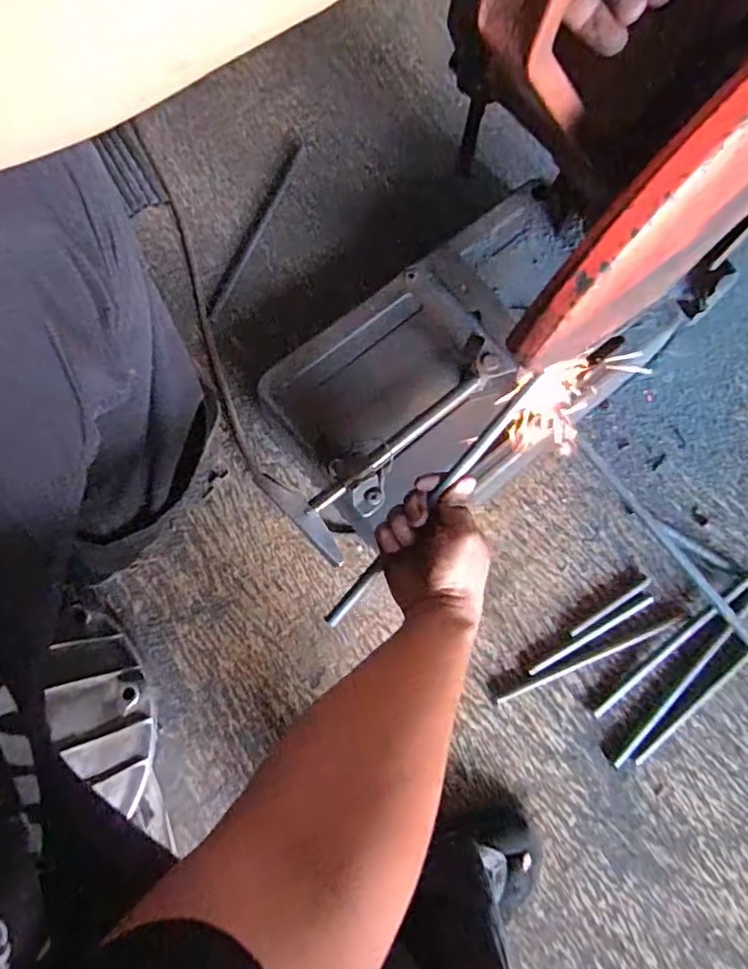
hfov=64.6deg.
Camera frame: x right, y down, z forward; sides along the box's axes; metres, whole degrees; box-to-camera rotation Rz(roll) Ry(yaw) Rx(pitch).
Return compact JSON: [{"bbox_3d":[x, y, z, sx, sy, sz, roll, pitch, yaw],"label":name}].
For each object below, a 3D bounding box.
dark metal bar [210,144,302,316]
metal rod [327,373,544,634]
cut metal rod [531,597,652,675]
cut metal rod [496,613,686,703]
[{"bbox_3d":[-0.153,-0.334,0.773,0.015,0.006,0.279,23,78,4],"label":"dark metal bar"},{"bbox_3d":[0.043,0.020,0.483,0.011,0.009,0.266,41,103,8],"label":"metal rod"},{"bbox_3d":[0.243,0.168,0.659,0.163,0.010,0.009,-29,79,-7],"label":"cut metal rod"},{"bbox_3d":[0.242,0.194,0.655,0.228,0.011,0.009,-22,79,-5],"label":"cut metal rod"}]

